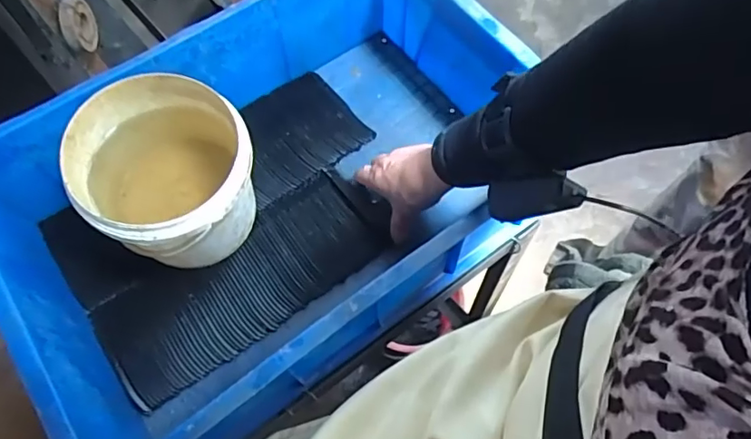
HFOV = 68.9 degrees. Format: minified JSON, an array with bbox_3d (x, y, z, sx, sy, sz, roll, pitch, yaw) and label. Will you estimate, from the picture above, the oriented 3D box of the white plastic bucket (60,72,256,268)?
[{"bbox_3d":[-0.200,-0.032,0.552,0.165,0.161,0.152,0,64,-1],"label":"white plastic bucket"}]

